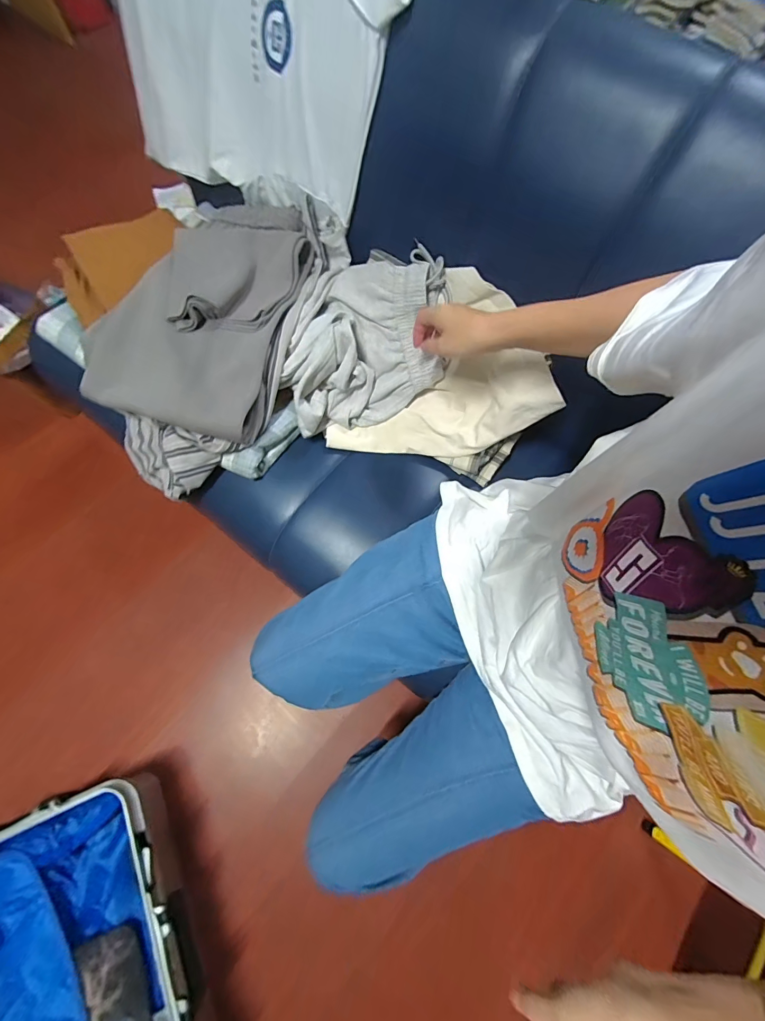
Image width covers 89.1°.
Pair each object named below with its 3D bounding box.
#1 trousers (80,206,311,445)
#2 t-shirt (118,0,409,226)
[{"bbox_3d":[-0.301,-0.343,0.651,0.320,0.065,0.435,14,71,4],"label":"trousers"},{"bbox_3d":[-0.206,-0.679,0.599,0.552,0.346,0.079,34,51,14],"label":"t-shirt"}]

